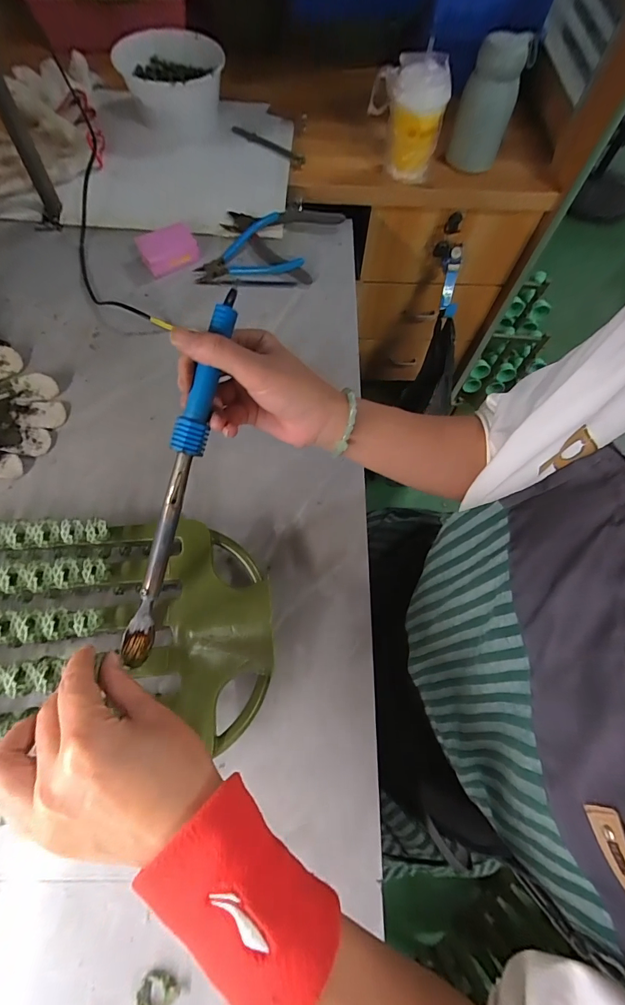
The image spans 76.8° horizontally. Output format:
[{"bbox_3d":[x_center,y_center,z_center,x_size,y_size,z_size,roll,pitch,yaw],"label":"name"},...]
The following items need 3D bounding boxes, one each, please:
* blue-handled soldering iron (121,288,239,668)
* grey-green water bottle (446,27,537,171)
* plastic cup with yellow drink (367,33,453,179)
[{"bbox_3d":[-0.103,-0.011,0.303,0.022,0.020,0.286,18,98,6],"label":"blue-handled soldering iron"},{"bbox_3d":[0.263,-0.587,0.596,0.065,0.147,0.088,29,70,10],"label":"grey-green water bottle"},{"bbox_3d":[0.142,-0.580,0.606,0.107,0.154,0.067,16,68,5],"label":"plastic cup with yellow drink"}]

